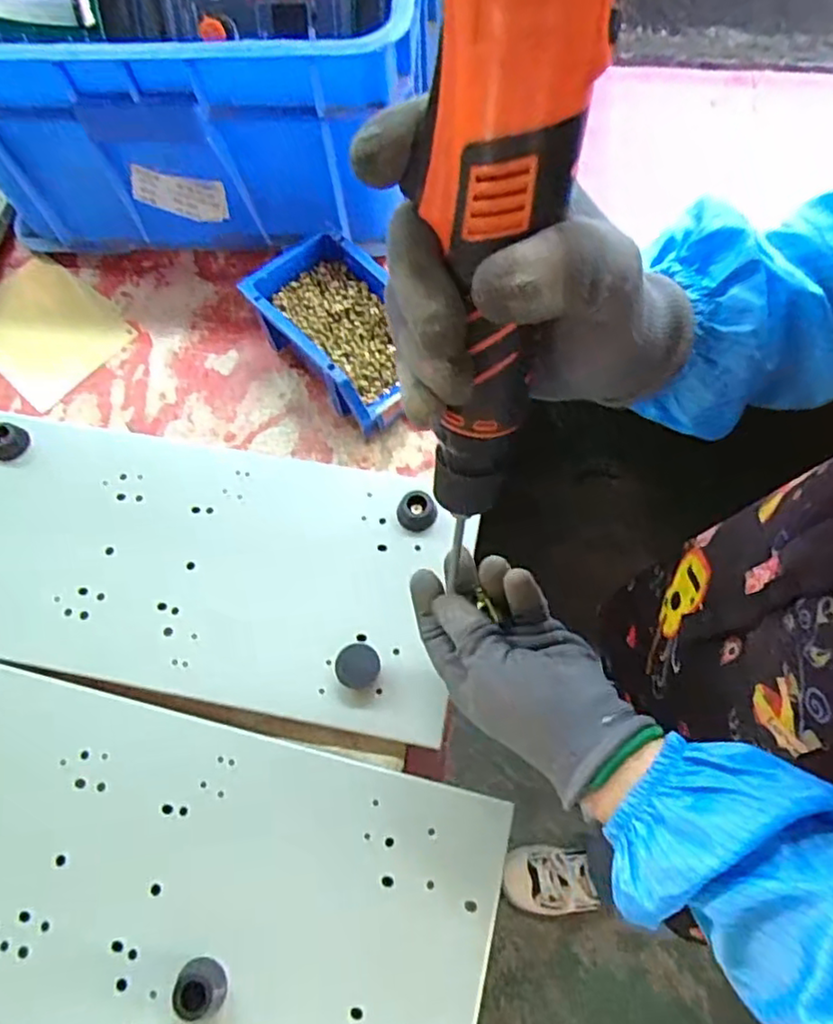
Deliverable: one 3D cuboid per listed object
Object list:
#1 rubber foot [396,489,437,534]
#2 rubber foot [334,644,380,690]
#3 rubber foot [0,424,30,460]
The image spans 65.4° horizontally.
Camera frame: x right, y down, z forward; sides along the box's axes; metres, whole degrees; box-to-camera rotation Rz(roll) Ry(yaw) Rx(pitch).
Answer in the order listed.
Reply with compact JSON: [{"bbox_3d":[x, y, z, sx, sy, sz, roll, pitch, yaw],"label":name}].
[{"bbox_3d":[0.000,-0.003,0.498,0.028,0.020,0.031,-11,67,-1],"label":"rubber foot"},{"bbox_3d":[-0.041,0.109,0.454,0.030,0.021,0.029,-1,67,3],"label":"rubber foot"},{"bbox_3d":[-0.333,-0.058,0.529,0.024,0.019,0.029,39,75,18],"label":"rubber foot"}]

